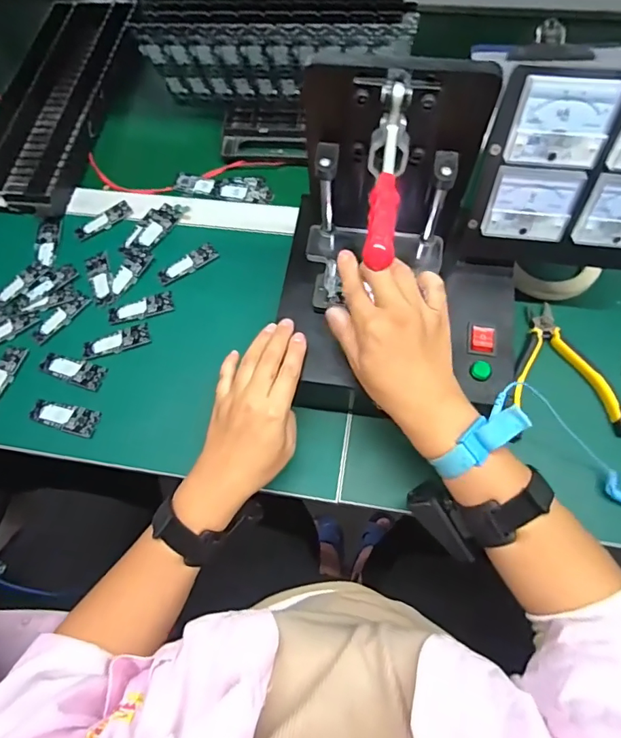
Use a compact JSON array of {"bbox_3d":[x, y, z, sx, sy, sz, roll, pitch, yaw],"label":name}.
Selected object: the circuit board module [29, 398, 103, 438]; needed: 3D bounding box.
[{"bbox_3d":[-0.252,0.050,0.483,0.070,0.007,0.028,11,69,8],"label":"circuit board module"}]

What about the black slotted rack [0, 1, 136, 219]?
[{"bbox_3d":[-0.350,-0.382,0.660,0.143,0.037,0.416,6,68,6],"label":"black slotted rack"}]

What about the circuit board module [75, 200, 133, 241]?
[{"bbox_3d":[-0.254,-0.181,0.580,0.073,0.005,0.025,-40,71,-12],"label":"circuit board module"}]

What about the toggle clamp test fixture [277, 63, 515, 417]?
[{"bbox_3d":[0.074,-0.074,0.372,0.208,0.277,0.140,7,66,7],"label":"toggle clamp test fixture"}]

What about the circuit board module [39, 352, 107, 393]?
[{"bbox_3d":[-0.254,0.001,0.502,0.071,0.004,0.028,17,70,10],"label":"circuit board module"}]

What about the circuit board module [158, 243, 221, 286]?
[{"bbox_3d":[-0.142,-0.121,0.546,0.072,0.005,0.025,-36,70,-11],"label":"circuit board module"}]

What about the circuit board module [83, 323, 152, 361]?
[{"bbox_3d":[-0.210,-0.029,0.511,0.071,0.004,0.026,-20,68,-5],"label":"circuit board module"}]

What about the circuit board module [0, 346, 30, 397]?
[{"bbox_3d":[-0.330,0.009,0.502,0.026,0.004,0.072,16,69,10],"label":"circuit board module"}]

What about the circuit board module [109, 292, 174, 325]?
[{"bbox_3d":[-0.189,-0.068,0.525,0.071,0.004,0.025,-18,68,-4],"label":"circuit board module"}]

